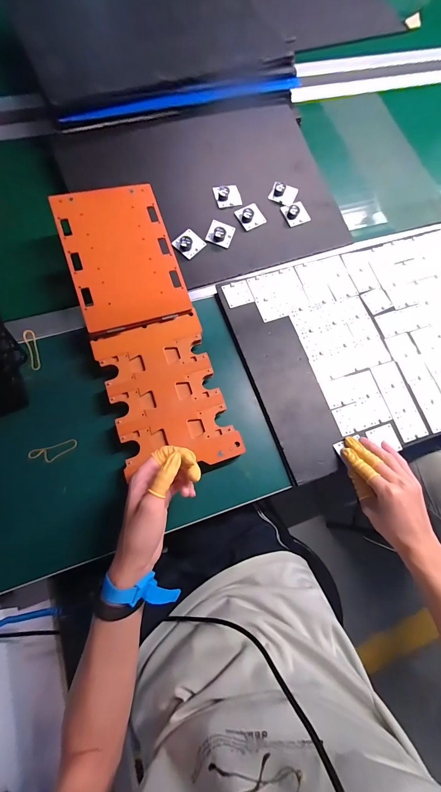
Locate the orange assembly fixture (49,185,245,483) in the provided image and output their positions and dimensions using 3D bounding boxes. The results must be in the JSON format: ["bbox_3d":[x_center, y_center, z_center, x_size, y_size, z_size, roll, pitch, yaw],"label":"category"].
[{"bbox_3d":[-0.116,-0.107,0.449,0.159,0.027,0.445,-20,85,-8],"label":"orange assembly fixture"}]

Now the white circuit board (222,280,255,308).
[{"bbox_3d":[0.032,-0.182,0.525,0.048,0.004,0.045,-18,79,-11],"label":"white circuit board"}]

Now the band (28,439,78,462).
[{"bbox_3d":[-0.253,0.086,0.446,0.070,0.011,0.027,-11,76,-8],"label":"band"}]

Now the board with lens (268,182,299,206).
[{"bbox_3d":[0.124,-0.401,0.581,0.049,0.015,0.043,26,74,3],"label":"board with lens"}]

